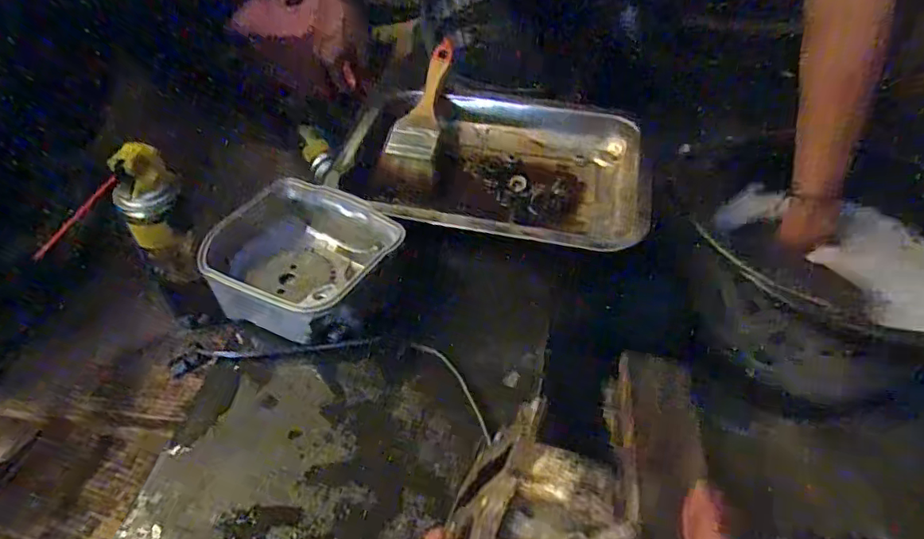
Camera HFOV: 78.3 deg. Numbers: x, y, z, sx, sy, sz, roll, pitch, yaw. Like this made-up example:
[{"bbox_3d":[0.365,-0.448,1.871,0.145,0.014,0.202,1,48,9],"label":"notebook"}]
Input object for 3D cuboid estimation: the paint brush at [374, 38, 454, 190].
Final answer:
[{"bbox_3d":[-0.035,-0.144,0.521,0.045,0.013,0.168,7,63,14],"label":"paint brush"}]

